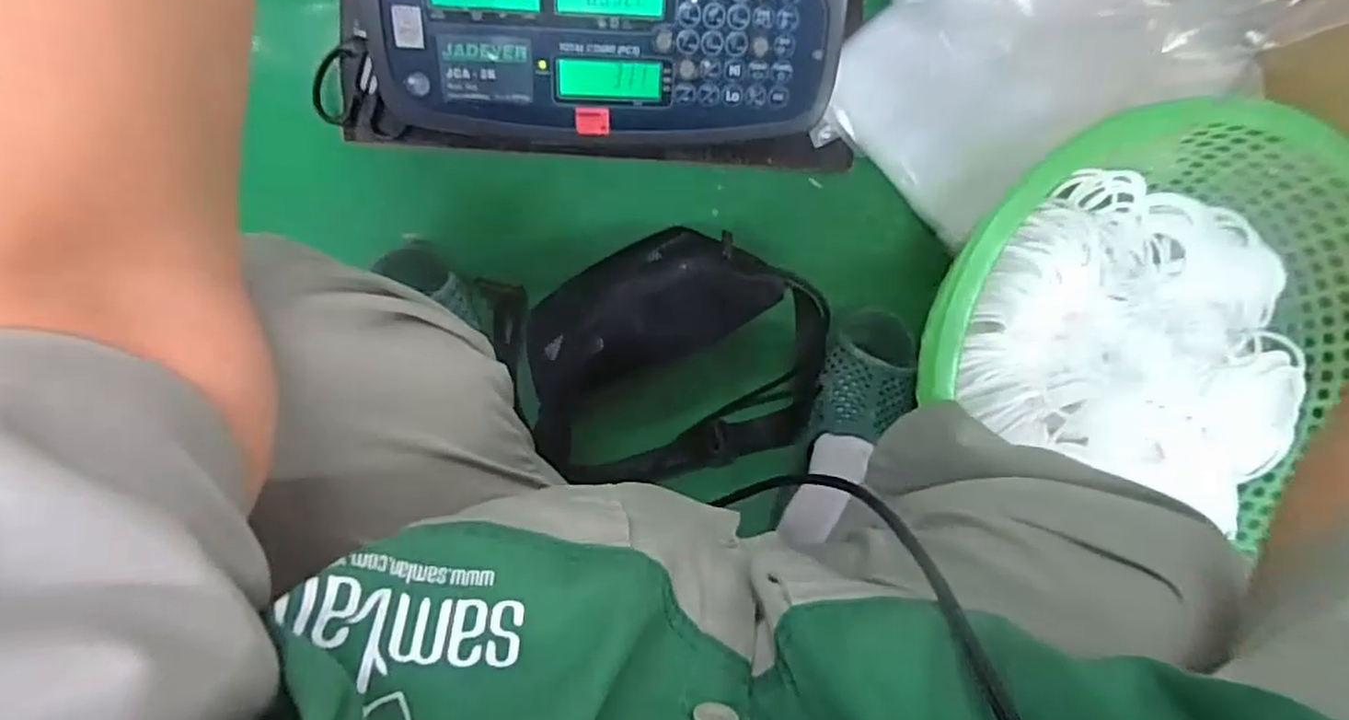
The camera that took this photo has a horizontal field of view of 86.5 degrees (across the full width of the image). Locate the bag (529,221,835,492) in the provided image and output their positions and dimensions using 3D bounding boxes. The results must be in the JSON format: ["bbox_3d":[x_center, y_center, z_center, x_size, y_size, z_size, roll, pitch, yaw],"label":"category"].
[{"bbox_3d":[-0.004,0.003,0.596,0.266,0.102,0.212,-5,97,-6],"label":"bag"}]

